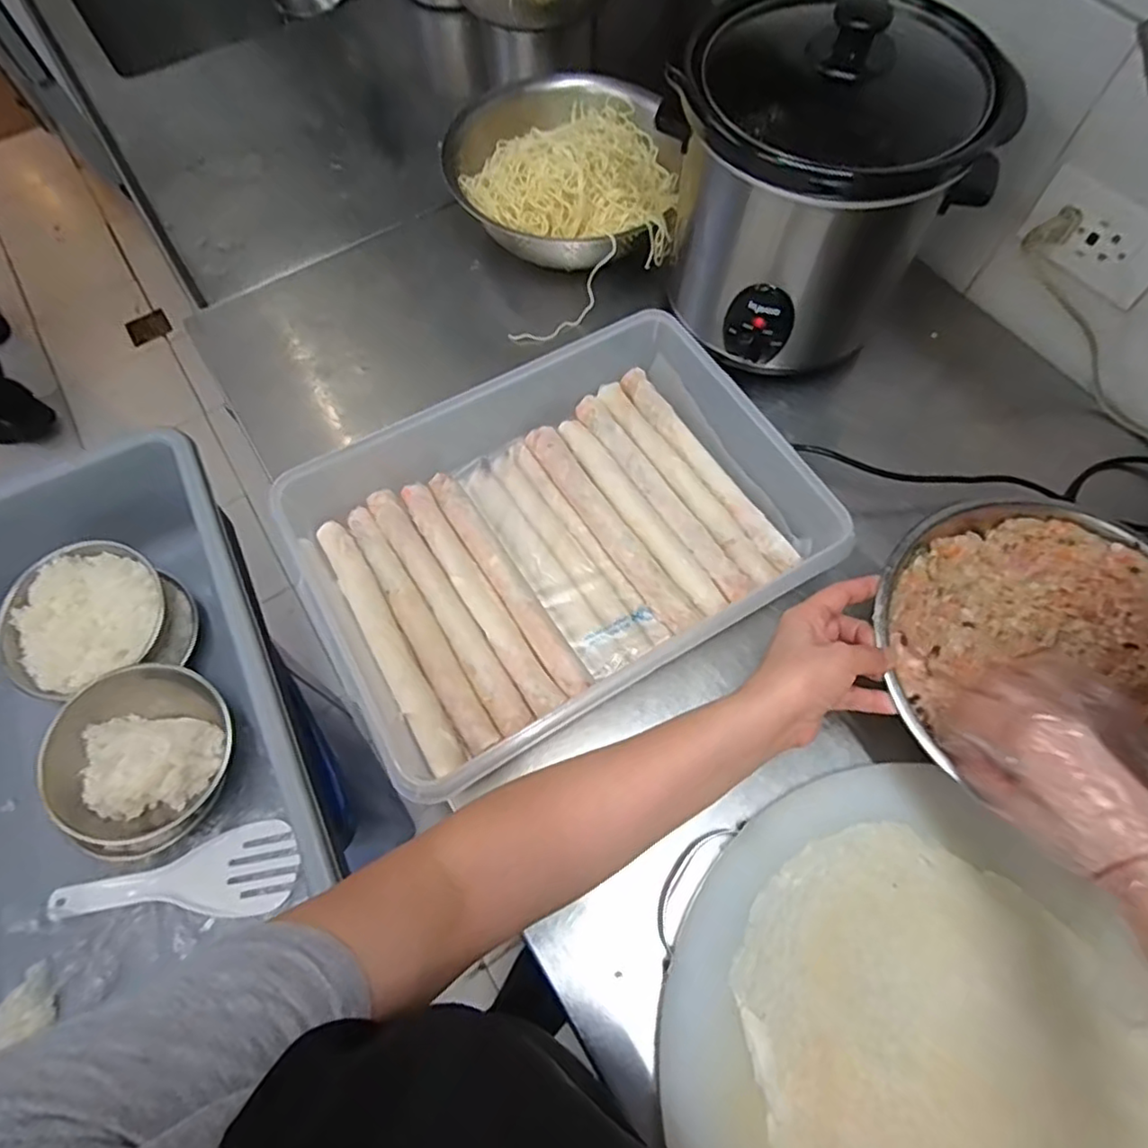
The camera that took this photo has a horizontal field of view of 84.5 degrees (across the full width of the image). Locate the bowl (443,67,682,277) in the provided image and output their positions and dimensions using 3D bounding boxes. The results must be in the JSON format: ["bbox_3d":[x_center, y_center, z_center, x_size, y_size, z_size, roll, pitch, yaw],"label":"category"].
[{"bbox_3d":[-0.005,-0.428,0.682,0.235,0.101,0.234,0,66,1],"label":"bowl"}]

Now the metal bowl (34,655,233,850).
[{"bbox_3d":[-0.439,0.181,0.639,0.155,0.071,0.167,30,70,13],"label":"metal bowl"}]

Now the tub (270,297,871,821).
[{"bbox_3d":[-0.012,-0.028,0.483,0.348,0.087,0.253,-29,67,-12],"label":"tub"}]

